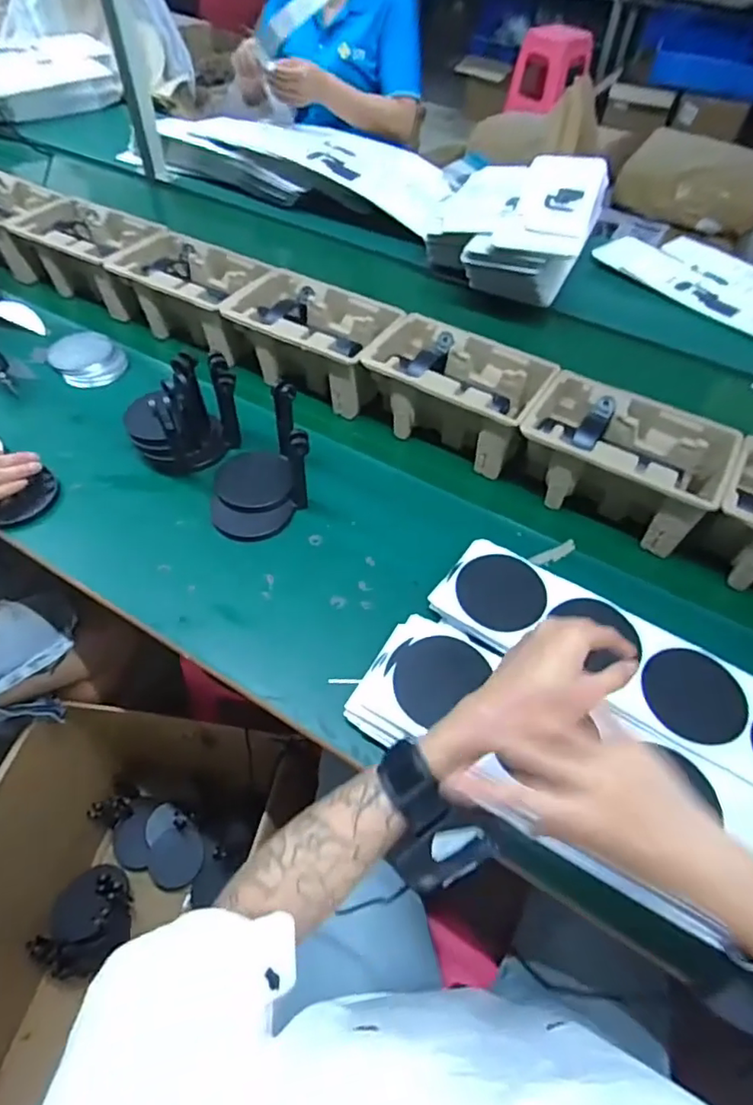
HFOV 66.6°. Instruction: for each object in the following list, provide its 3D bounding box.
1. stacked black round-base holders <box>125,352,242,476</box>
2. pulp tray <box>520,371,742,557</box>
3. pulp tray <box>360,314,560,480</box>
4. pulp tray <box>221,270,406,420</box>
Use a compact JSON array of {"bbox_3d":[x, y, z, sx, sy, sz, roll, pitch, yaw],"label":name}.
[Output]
[{"bbox_3d":[-0.237,-0.173,0.699,0.135,0.149,0.105,-15,57,-13],"label":"stacked black round-base holders"},{"bbox_3d":[0.292,-0.113,0.697,0.223,0.100,0.147,28,58,16],"label":"pulp tray"},{"bbox_3d":[0.103,-0.218,0.768,0.231,0.095,0.149,27,58,16],"label":"pulp tray"},{"bbox_3d":[-0.090,-0.306,0.841,0.239,0.110,0.146,28,58,16],"label":"pulp tray"}]

